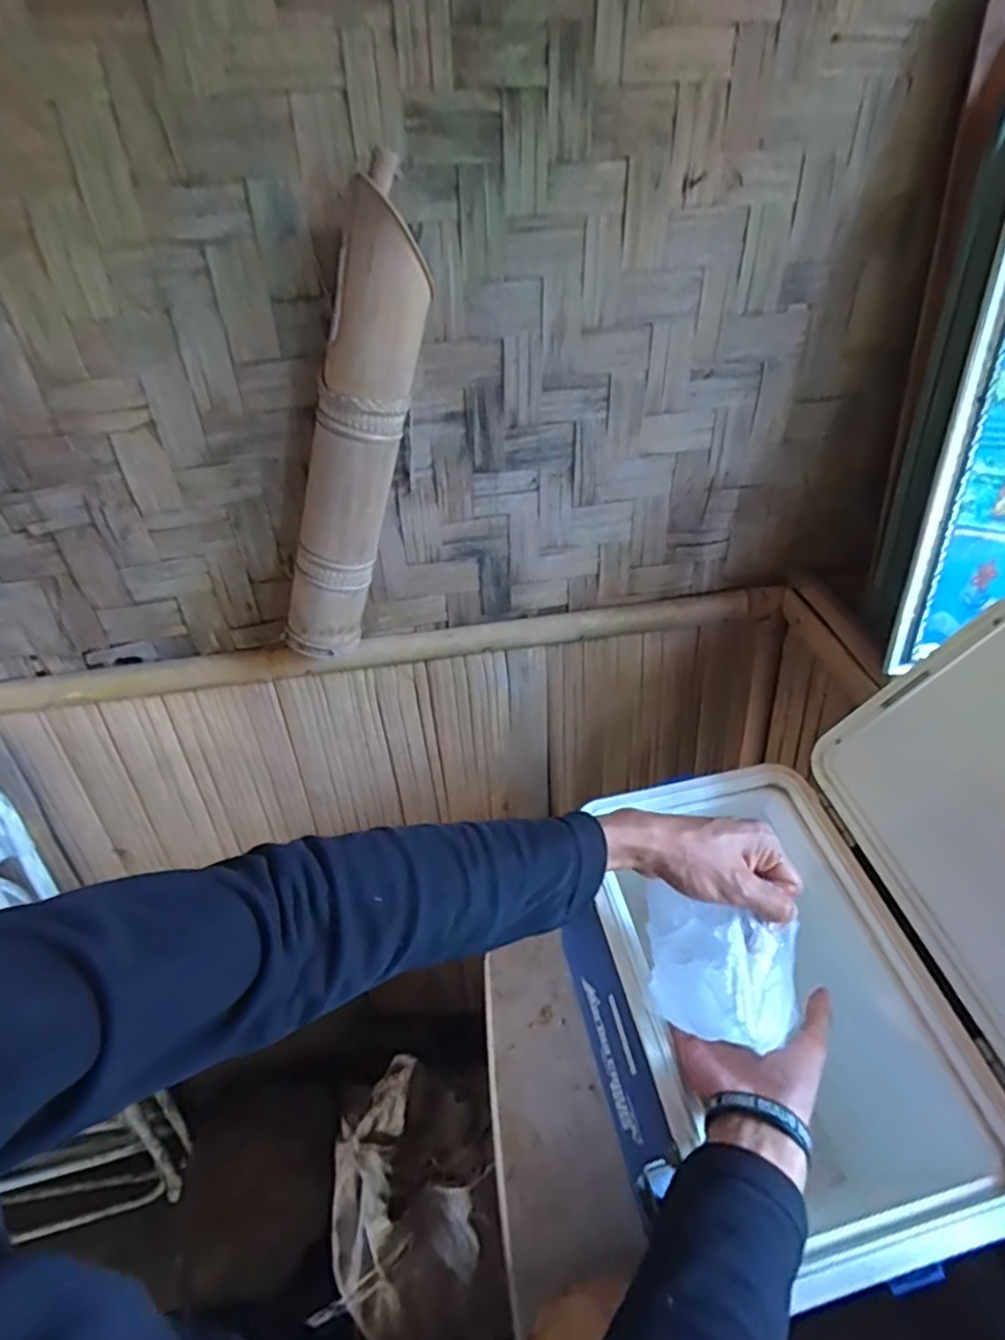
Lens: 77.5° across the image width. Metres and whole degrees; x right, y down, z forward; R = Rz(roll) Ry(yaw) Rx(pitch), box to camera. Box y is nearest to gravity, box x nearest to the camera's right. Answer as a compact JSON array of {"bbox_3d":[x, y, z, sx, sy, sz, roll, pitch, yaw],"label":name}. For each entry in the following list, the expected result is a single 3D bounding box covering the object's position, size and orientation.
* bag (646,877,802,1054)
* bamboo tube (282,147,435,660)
[{"bbox_3d":[0.152,0.212,0.443,0.106,0.068,0.076,13,49,14],"label":"bag"},{"bbox_3d":[-0.136,-0.194,0.578,0.069,0.418,0.062,-7,43,-34],"label":"bamboo tube"}]

